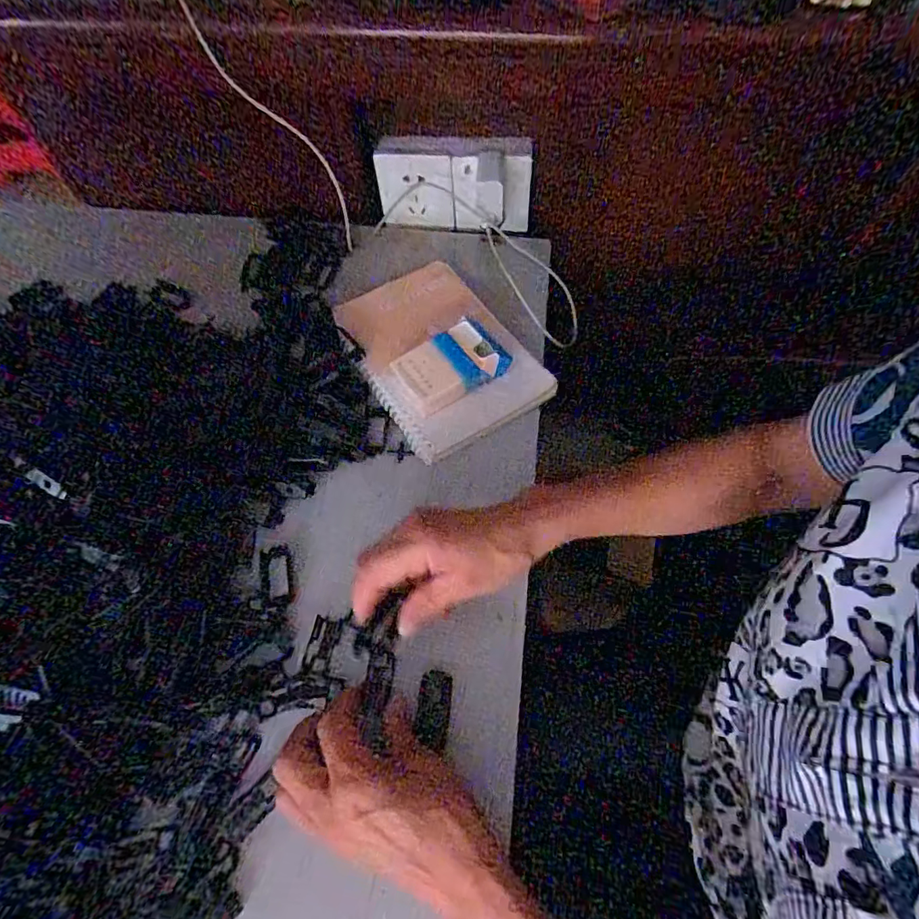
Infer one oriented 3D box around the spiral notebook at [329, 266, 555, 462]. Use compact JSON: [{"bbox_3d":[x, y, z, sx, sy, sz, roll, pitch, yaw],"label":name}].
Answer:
[{"bbox_3d":[-0.019,-0.110,0.483,0.149,0.021,0.205,-26,63,-12],"label":"spiral notebook"}]

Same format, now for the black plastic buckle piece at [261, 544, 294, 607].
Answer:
[{"bbox_3d":[-0.142,0.090,0.390,0.020,0.008,0.046,-15,61,-6],"label":"black plastic buckle piece"}]

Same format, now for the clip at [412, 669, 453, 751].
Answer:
[{"bbox_3d":[-0.017,0.167,0.338,0.022,0.010,0.045,6,61,6],"label":"clip"}]

